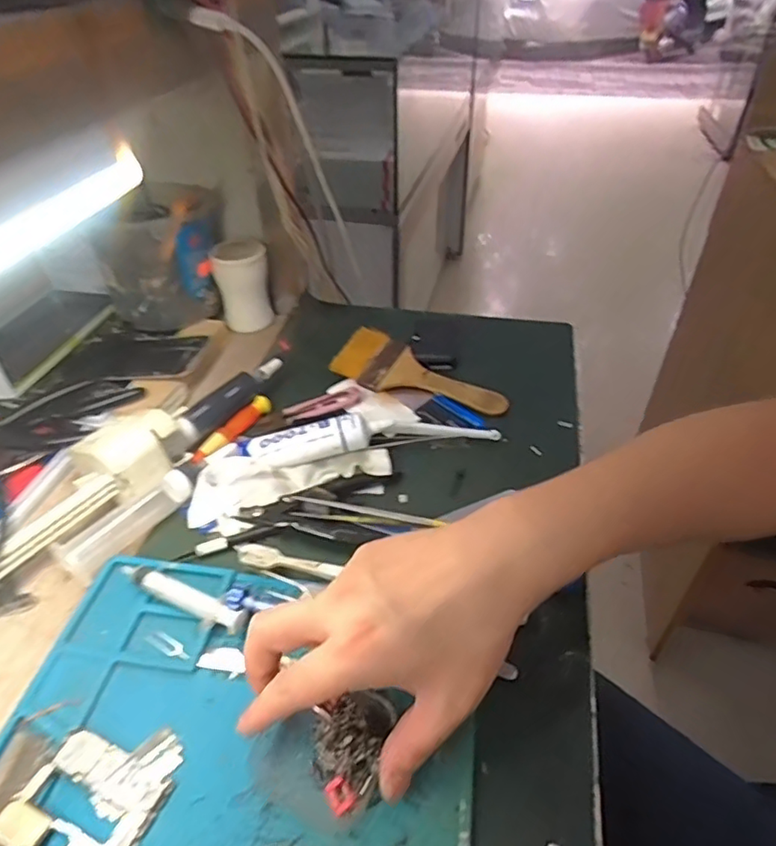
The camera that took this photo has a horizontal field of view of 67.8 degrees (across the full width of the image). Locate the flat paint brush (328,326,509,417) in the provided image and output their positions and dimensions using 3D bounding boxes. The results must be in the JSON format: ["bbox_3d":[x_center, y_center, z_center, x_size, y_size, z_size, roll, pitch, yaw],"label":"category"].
[{"bbox_3d":[0.026,-0.041,0.526,0.163,0.023,0.058,25,47,27],"label":"flat paint brush"}]

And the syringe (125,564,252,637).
[{"bbox_3d":[-0.129,0.109,0.361,0.090,0.013,0.017,17,44,19],"label":"syringe"}]

